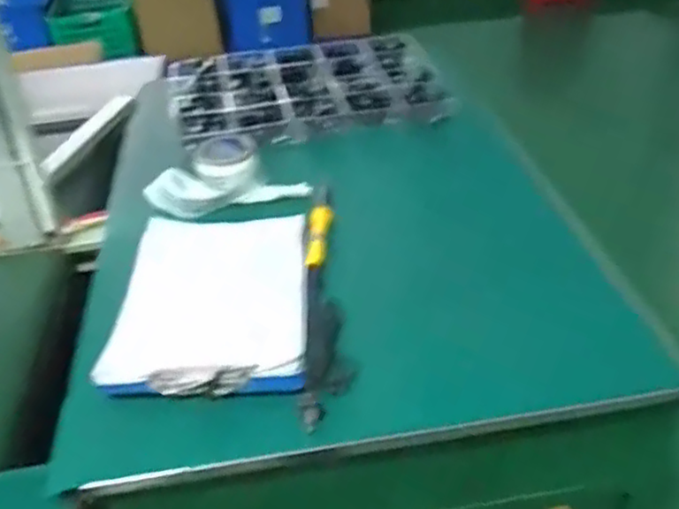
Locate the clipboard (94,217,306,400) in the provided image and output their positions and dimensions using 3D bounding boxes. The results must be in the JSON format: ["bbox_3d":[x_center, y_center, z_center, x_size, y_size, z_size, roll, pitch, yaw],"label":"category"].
[{"bbox_3d":[-0.154,0.048,0.838,0.222,0.028,0.310,-5,36,0],"label":"clipboard"}]

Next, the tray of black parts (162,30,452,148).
[{"bbox_3d":[-0.062,-0.316,1.309,0.518,0.030,0.386,-7,36,-3],"label":"tray of black parts"}]

